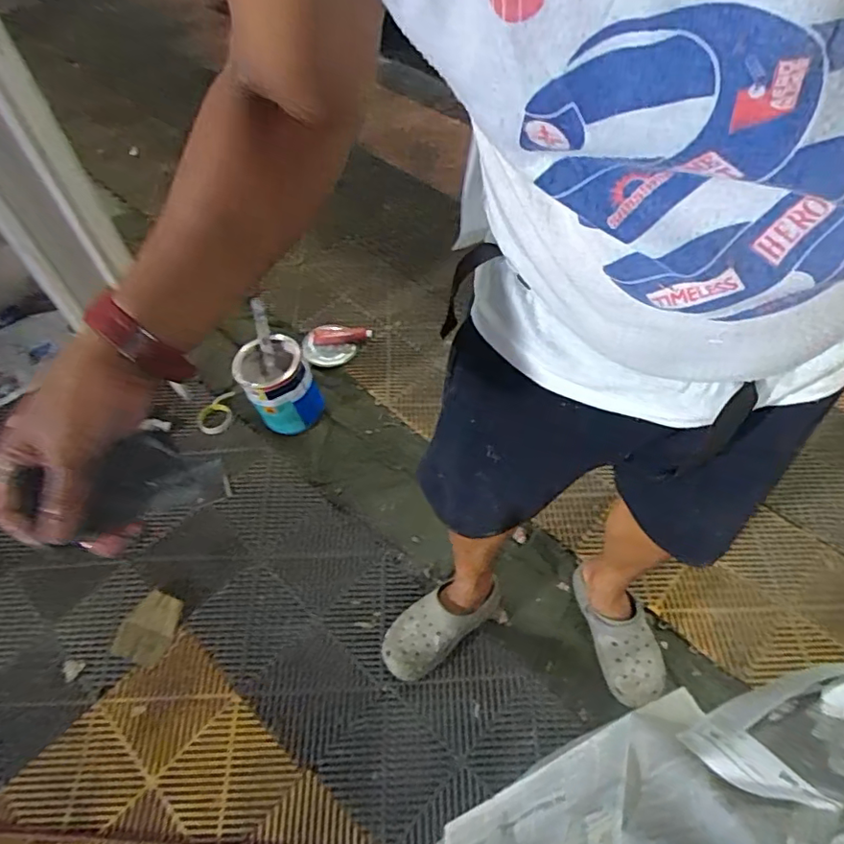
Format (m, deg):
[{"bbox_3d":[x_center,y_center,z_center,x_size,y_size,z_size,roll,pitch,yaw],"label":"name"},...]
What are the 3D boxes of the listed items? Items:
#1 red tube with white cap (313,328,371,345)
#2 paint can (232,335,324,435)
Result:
[{"bbox_3d":[-0.234,-0.255,1.665,0.167,0.026,0.049,-9,55,-5],"label":"red tube with white cap"},{"bbox_3d":[-0.359,-0.085,1.427,0.166,0.199,0.171,-36,62,-20],"label":"paint can"}]

